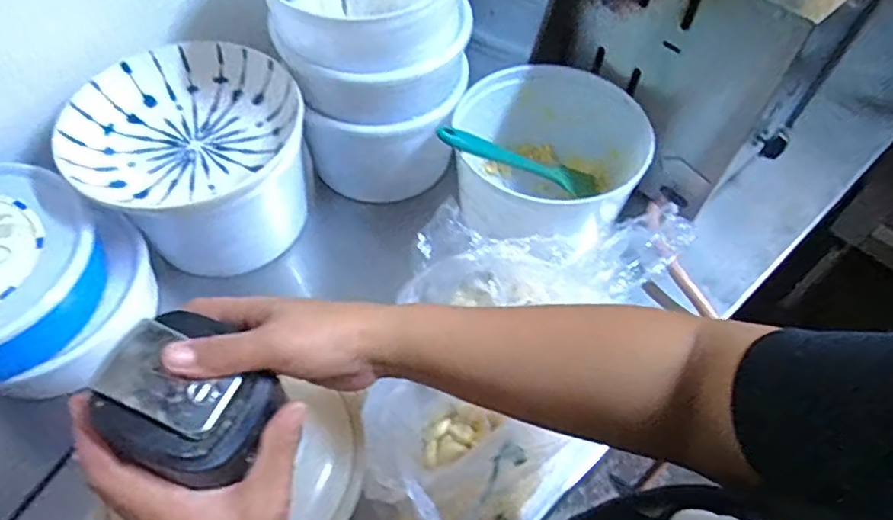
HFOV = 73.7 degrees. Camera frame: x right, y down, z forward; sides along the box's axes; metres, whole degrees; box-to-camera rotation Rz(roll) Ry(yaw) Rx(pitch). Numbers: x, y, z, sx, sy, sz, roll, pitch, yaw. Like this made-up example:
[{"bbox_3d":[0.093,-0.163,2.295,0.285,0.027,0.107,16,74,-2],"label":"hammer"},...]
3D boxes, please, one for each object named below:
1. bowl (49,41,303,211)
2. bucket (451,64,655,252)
[{"bbox_3d":[-0.262,-0.134,0.590,0.185,0.043,0.213,40,63,23],"label":"bowl"},{"bbox_3d":[0.112,-0.103,0.687,0.187,0.140,0.191,1,55,-1],"label":"bucket"}]

